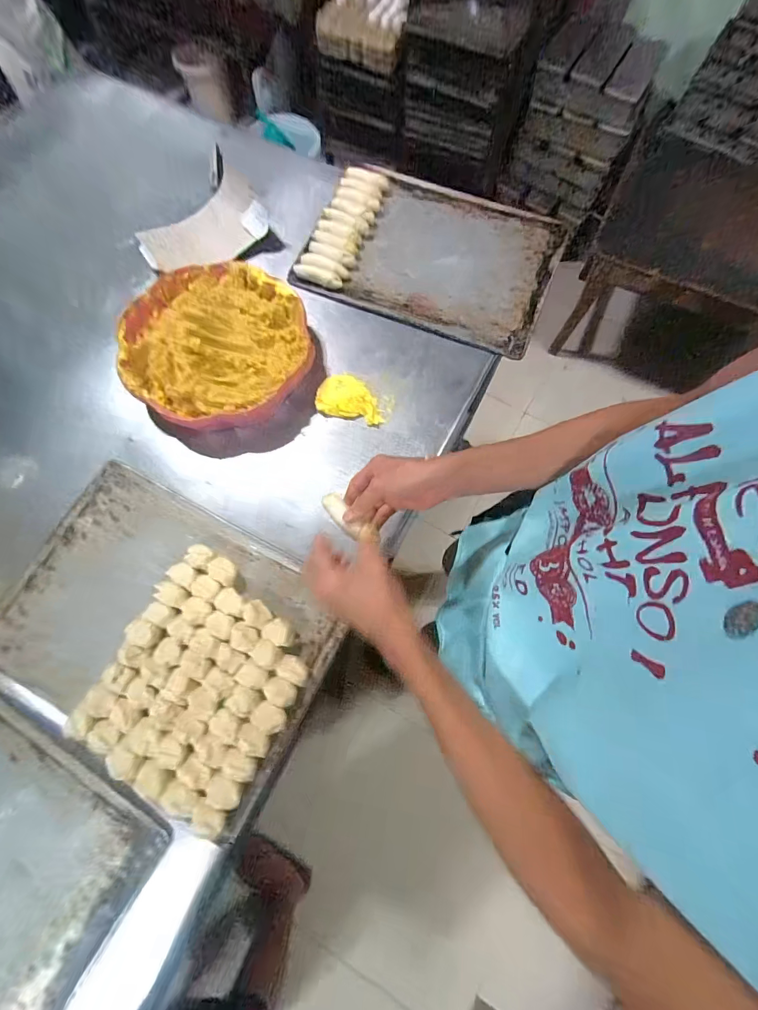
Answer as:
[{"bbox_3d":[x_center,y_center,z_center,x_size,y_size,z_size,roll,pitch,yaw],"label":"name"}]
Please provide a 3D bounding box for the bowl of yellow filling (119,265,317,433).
[{"bbox_3d":[-0.259,-0.259,0.640,0.296,0.077,0.285,0,71,0],"label":"bowl of yellow filling"}]

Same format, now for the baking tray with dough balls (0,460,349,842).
[{"bbox_3d":[-0.297,0.164,0.536,0.440,0.037,0.323,27,74,7],"label":"baking tray with dough balls"}]

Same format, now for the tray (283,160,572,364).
[{"bbox_3d":[0.096,-0.476,0.744,0.441,0.034,0.330,21,73,5],"label":"tray"}]

